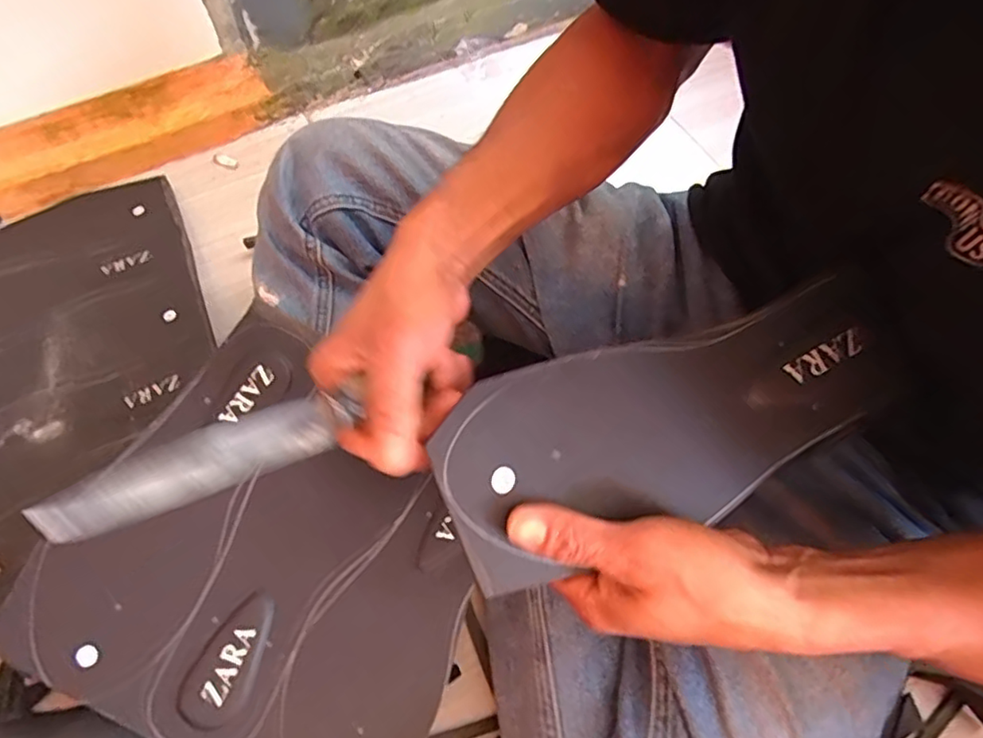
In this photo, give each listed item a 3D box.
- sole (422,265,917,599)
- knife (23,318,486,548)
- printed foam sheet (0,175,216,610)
[{"bbox_3d":[0.098,0.023,0.295,0.247,0.006,0.089,-18,85,-11],"label":"sole"},{"bbox_3d":[-0.076,0.021,0.272,0.022,0.015,0.216,44,41,20],"label":"knife"},{"bbox_3d":[-0.387,-0.013,0.527,0.265,0.012,0.427,-25,59,-10],"label":"printed foam sheet"}]

